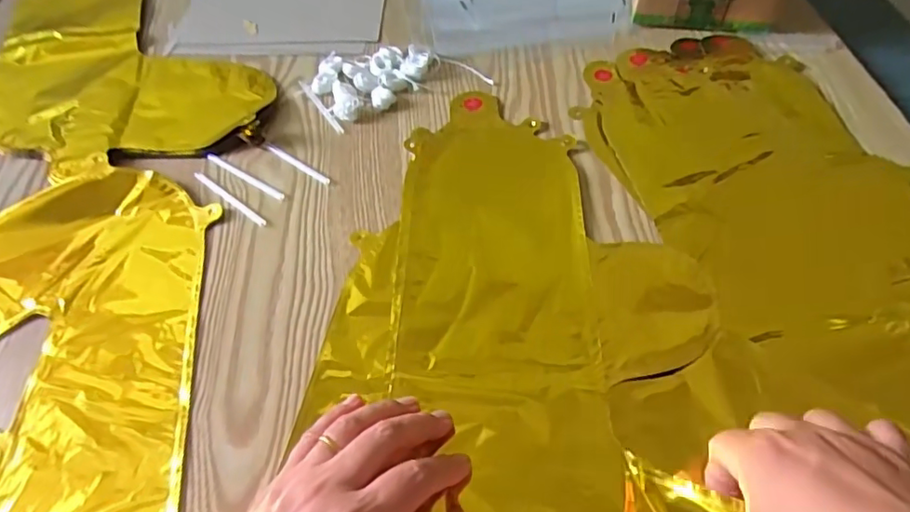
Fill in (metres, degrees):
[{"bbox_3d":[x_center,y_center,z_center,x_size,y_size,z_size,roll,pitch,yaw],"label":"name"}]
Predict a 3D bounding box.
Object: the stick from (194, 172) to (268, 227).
[{"bbox_3d":[-0.171,-0.044,0.438,0.084,0.004,0.007,33,62,24],"label":"stick"}]

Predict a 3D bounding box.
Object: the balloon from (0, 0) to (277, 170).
[{"bbox_3d":[-0.327,-0.240,0.601,0.237,0.053,0.454,-15,54,-7],"label":"balloon"}]

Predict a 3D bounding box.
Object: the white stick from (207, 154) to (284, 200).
[{"bbox_3d":[-0.164,-0.063,0.453,0.084,0.004,0.007,29,60,22],"label":"white stick"}]

